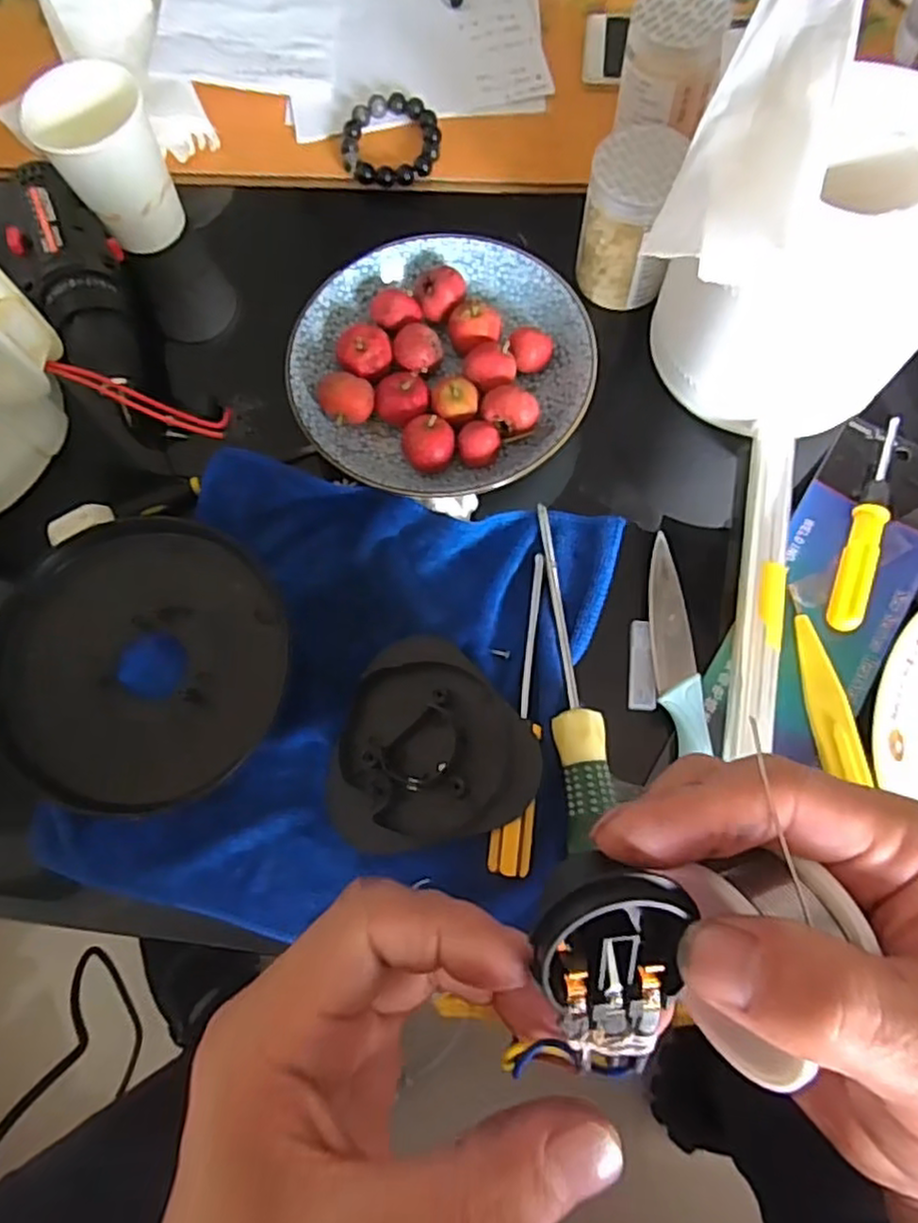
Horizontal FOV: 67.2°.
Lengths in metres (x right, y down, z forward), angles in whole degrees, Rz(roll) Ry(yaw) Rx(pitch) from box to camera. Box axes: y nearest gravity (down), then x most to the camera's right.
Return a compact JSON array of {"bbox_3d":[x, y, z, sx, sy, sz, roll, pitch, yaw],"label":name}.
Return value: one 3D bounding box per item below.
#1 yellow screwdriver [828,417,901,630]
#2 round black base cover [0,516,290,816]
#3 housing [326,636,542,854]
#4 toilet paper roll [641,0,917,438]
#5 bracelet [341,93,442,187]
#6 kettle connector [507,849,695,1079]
[{"bbox_3d":[0.237,-0.053,0.399,0.016,0.015,0.138,19,75,8],"label":"yellow screwdriver"},{"bbox_3d":[-0.175,0.025,0.380,0.157,0.021,0.158,-1,74,2],"label":"round black base cover"},{"bbox_3d":[-0.018,0.065,0.360,0.106,0.016,0.104,-1,74,2],"label":"housing"},{"bbox_3d":[0.196,-0.207,0.384,0.148,0.131,0.174,23,76,9],"label":"toilet paper roll"},{"bbox_3d":[-0.048,-0.339,0.495,0.069,0.009,0.070,5,74,4],"label":"bracelet"},{"bbox_3d":[0.034,0.084,0.160,0.036,0.030,0.050,14,75,6],"label":"kettle connector"}]

